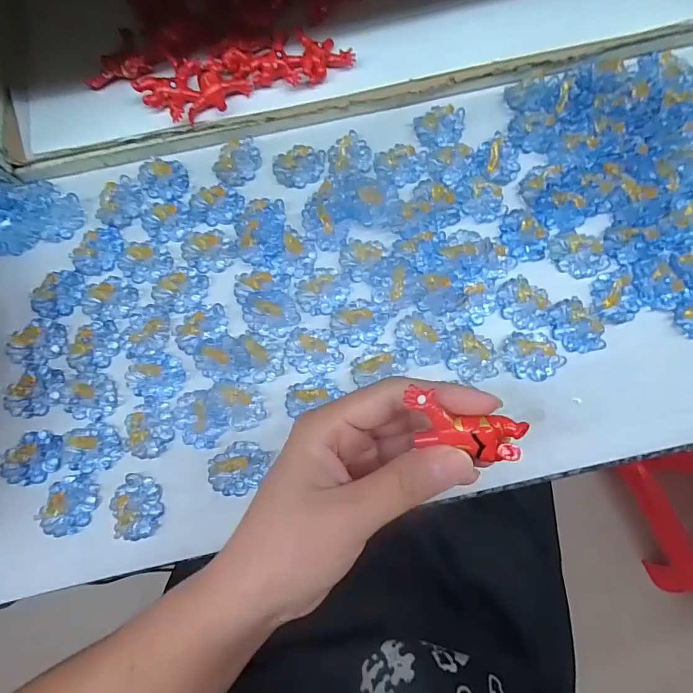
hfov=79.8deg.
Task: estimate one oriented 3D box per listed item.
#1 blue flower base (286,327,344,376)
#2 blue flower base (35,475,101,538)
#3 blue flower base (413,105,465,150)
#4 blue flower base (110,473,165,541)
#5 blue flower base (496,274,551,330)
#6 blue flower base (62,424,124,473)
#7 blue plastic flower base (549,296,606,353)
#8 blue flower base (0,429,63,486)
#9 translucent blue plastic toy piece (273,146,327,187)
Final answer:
[{"bbox_3d":[-0.021,0.003,0.271,0.036,0.006,0.030,1,82,2],"label":"blue flower base"},{"bbox_3d":[-0.173,0.099,0.257,0.030,0.011,0.035,7,82,3],"label":"blue flower base"},{"bbox_3d":[0.068,-0.158,0.296,0.036,0.009,0.029,-15,76,-1],"label":"blue flower base"},{"bbox_3d":[-0.131,0.100,0.257,0.029,0.008,0.038,-22,82,-2],"label":"blue flower base"},{"bbox_3d":[0.118,-0.029,0.273,0.031,0.005,0.036,-21,76,-3],"label":"blue flower base"},{"bbox_3d":[-0.163,0.065,0.264,0.034,0.004,0.029,-11,82,0],"label":"blue flower base"},{"bbox_3d":[0.150,-0.014,0.269,0.031,0.004,0.034,-6,76,1],"label":"blue plastic flower base"},{"bbox_3d":[-0.200,0.071,0.263,0.032,0.007,0.032,0,82,2],"label":"blue flower base"},{"bbox_3d":[-0.034,-0.130,0.294,0.036,0.011,0.029,-1,82,1],"label":"translucent blue plastic toy piece"}]

